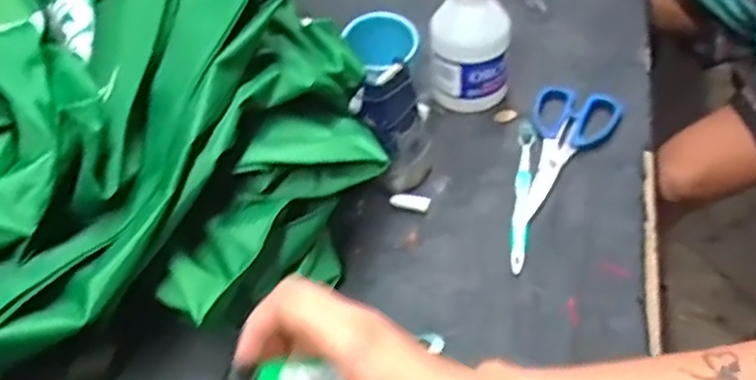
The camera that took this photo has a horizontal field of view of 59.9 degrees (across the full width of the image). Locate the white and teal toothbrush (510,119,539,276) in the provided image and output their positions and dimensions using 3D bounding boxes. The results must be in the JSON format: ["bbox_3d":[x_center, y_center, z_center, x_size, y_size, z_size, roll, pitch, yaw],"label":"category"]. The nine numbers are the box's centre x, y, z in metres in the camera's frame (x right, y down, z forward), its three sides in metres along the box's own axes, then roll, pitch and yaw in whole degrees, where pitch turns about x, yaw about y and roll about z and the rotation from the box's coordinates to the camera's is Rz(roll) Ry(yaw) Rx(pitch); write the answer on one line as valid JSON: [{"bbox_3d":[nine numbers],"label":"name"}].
[{"bbox_3d":[0.132,0.000,0.599,0.017,0.012,0.178,6,48,13],"label":"white and teal toothbrush"}]

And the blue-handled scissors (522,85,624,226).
[{"bbox_3d":[0.167,-0.042,0.627,0.085,0.012,0.190,21,53,25],"label":"blue-handled scissors"}]

